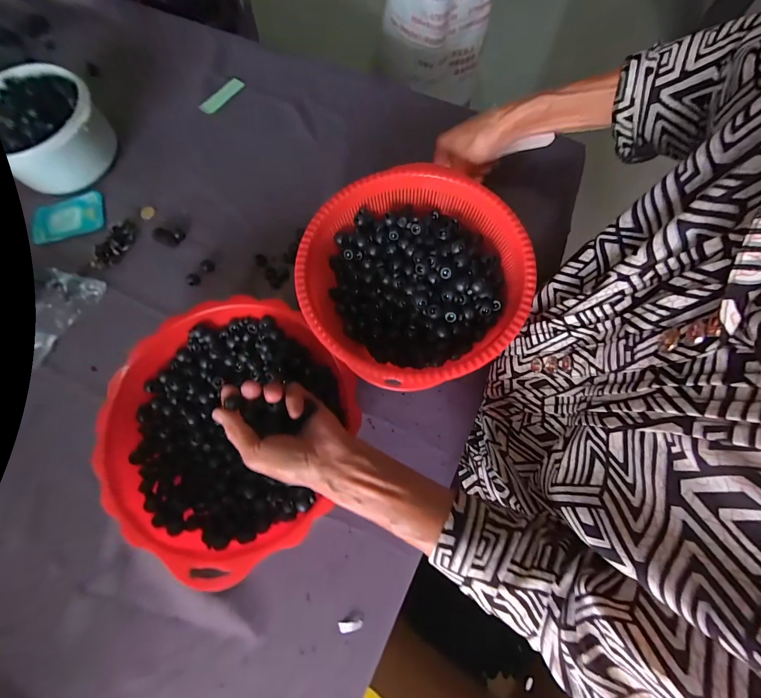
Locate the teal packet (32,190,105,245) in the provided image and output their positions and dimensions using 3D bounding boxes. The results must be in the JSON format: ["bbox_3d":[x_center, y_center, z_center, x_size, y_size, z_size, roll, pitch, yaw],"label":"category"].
[{"bbox_3d":[-0.446,-0.189,0.480,0.100,0.007,0.065,-16,73,-3],"label":"teal packet"}]

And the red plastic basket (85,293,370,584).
[{"bbox_3d":[-0.149,0.074,0.353,0.236,0.072,0.238,-1,75,2],"label":"red plastic basket"}]

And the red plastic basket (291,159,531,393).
[{"bbox_3d":[0.034,-0.076,0.371,0.229,0.068,0.225,-1,73,2],"label":"red plastic basket"}]

